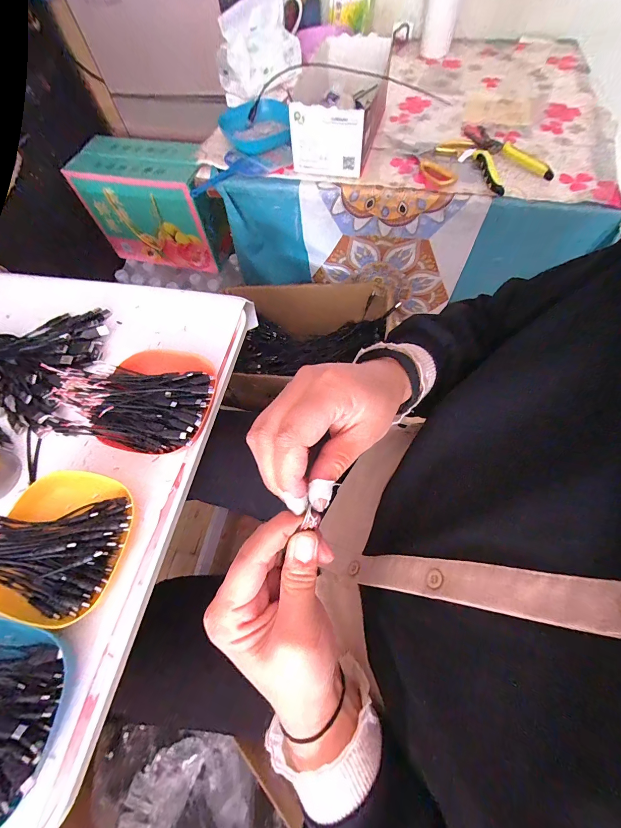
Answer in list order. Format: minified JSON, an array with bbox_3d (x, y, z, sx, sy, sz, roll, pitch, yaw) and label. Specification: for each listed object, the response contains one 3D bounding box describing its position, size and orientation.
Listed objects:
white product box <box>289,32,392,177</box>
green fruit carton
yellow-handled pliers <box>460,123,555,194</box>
[{"bbox_3d":[0.049,-0.547,0.581,0.152,0.098,0.232,14,67,9],"label":"white product box"},{"bbox_3d":[-0.387,-0.536,0.858,0.336,0.232,0.158,16,67,10],"label":"green fruit carton"},{"bbox_3d":[0.331,-0.438,0.551,0.112,0.028,0.165,-5,65,1],"label":"yellow-handled pliers"}]

